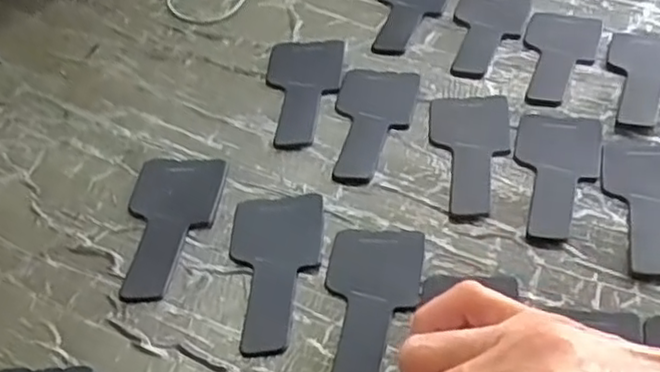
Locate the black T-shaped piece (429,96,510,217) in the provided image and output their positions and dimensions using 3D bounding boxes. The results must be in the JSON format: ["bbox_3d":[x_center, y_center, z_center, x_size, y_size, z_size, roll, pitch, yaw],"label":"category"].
[{"bbox_3d":[0.080,-0.020,0.402,0.046,0.006,0.091,6,52,4],"label":"black T-shaped piece"}]

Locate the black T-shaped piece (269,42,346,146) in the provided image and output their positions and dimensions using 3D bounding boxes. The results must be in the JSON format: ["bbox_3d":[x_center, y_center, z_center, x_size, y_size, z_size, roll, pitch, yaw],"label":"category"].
[{"bbox_3d":[-0.017,-0.060,0.432,0.045,0.007,0.088,4,51,3],"label":"black T-shaped piece"}]

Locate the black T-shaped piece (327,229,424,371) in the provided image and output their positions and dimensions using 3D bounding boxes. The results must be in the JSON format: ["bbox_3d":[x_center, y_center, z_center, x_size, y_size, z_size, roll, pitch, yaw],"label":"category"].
[{"bbox_3d":[0.019,0.056,0.337,0.044,0.004,0.088,8,52,6],"label":"black T-shaped piece"}]

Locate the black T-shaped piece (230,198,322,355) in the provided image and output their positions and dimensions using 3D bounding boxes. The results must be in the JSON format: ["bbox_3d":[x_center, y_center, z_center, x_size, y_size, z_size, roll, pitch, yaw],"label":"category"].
[{"bbox_3d":[-0.028,0.040,0.350,0.045,0.004,0.088,2,51,1],"label":"black T-shaped piece"}]

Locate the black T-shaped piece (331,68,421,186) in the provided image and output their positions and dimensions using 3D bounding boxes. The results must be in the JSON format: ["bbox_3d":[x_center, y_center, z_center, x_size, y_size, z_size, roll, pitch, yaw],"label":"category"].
[{"bbox_3d":[0.024,-0.039,0.414,0.044,0.004,0.089,11,52,8],"label":"black T-shaped piece"}]

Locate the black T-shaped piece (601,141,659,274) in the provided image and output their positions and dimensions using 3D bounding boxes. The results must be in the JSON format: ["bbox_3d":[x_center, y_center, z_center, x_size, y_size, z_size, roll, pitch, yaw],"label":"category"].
[{"bbox_3d":[0.170,0.009,0.375,0.046,0.004,0.087,11,52,8],"label":"black T-shaped piece"}]

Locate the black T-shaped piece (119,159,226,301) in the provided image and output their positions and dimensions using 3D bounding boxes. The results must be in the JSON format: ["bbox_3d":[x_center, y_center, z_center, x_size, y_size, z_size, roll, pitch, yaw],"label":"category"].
[{"bbox_3d":[-0.085,0.019,0.366,0.045,0.004,0.088,4,51,2],"label":"black T-shaped piece"}]

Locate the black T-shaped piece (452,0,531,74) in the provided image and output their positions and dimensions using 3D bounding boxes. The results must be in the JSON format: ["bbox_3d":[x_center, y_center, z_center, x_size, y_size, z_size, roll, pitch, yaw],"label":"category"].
[{"bbox_3d":[0.103,-0.105,0.465,0.046,0.004,0.088,17,53,13],"label":"black T-shaped piece"}]

